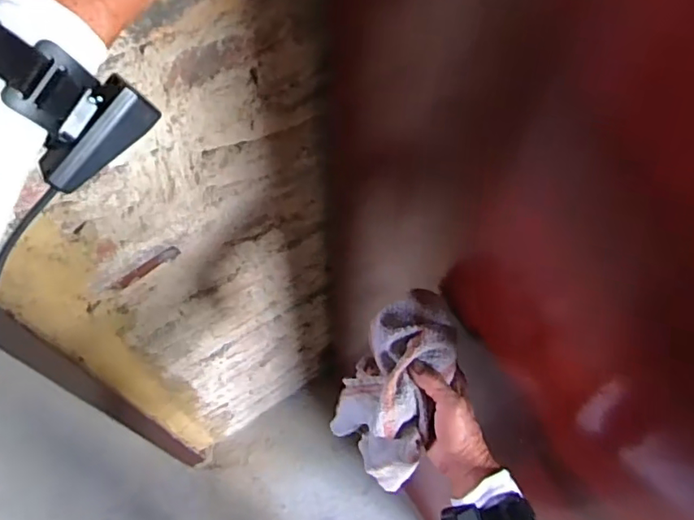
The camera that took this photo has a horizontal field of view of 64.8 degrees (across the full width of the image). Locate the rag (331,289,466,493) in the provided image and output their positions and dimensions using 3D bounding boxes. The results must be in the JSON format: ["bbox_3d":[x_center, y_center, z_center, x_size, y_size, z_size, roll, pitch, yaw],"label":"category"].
[{"bbox_3d":[0.042,0.155,0.582,0.099,0.241,0.078,18,23,9],"label":"rag"}]

